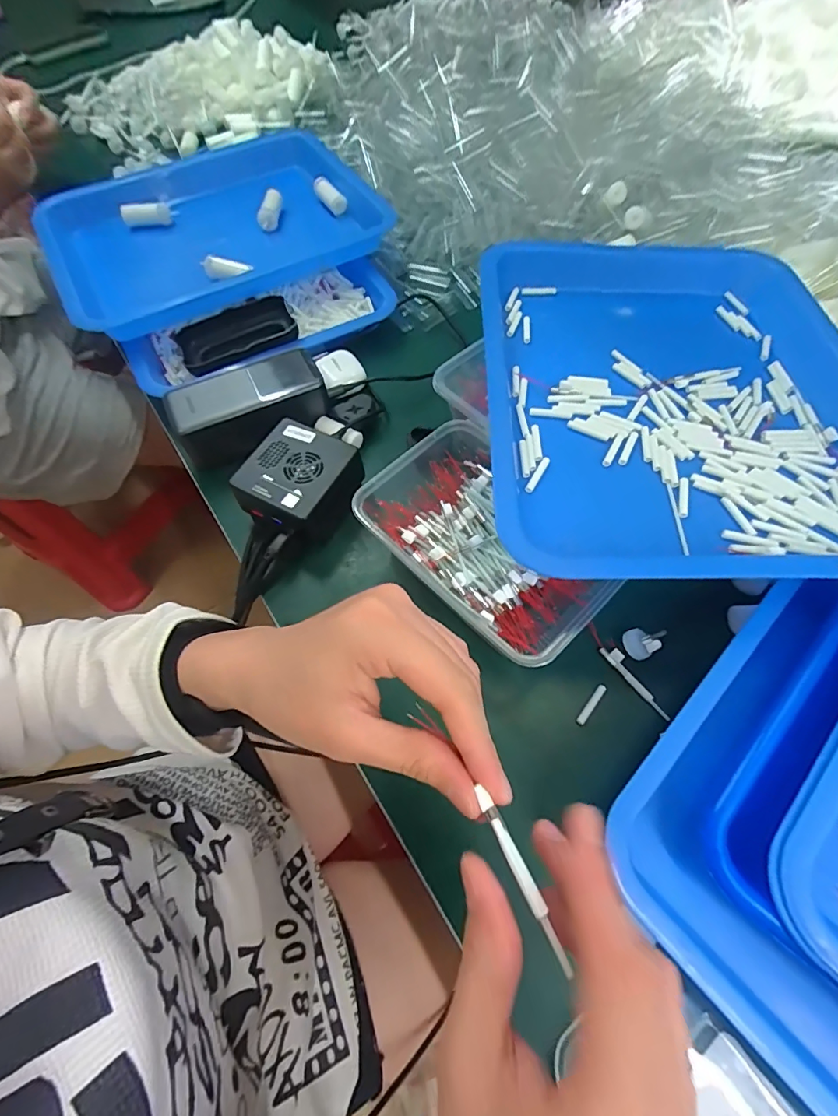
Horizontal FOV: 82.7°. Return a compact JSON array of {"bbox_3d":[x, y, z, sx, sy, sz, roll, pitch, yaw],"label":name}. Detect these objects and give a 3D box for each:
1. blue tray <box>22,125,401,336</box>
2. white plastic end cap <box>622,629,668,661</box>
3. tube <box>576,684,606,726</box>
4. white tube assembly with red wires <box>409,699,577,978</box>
[{"bbox_3d":[-0.217,-0.366,0.519,0.329,0.040,0.271,-29,65,-12],"label":"blue tray"},{"bbox_3d":[0.153,0.057,0.326,0.022,0.019,0.019,29,67,16],"label":"white plastic end cap"},{"bbox_3d":[0.116,0.098,0.319,0.005,0.004,0.031,36,69,19],"label":"tube"},{"bbox_3d":[0.024,0.091,0.164,0.009,0.005,0.091,-29,69,-12],"label":"white tube assembly with red wires"}]

